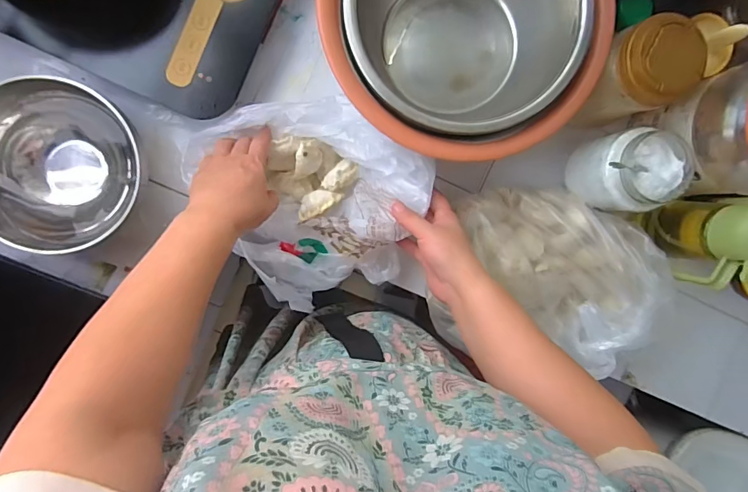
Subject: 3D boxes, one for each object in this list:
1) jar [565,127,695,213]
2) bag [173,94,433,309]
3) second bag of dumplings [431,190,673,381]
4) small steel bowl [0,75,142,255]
[{"bbox_3d":[0.300,-0.088,0.536,0.092,0.105,0.087,-1,95,-7],"label":"jar"},{"bbox_3d":[-0.076,-0.051,0.510,0.247,0.084,0.215,37,90,-9],"label":"bag"},{"bbox_3d":[0.204,0.032,0.538,0.262,0.076,0.194,4,95,-7],"label":"second bag of dumplings"},{"bbox_3d":[-0.340,-0.086,0.489,0.163,0.067,0.170,-1,95,-7],"label":"small steel bowl"}]

